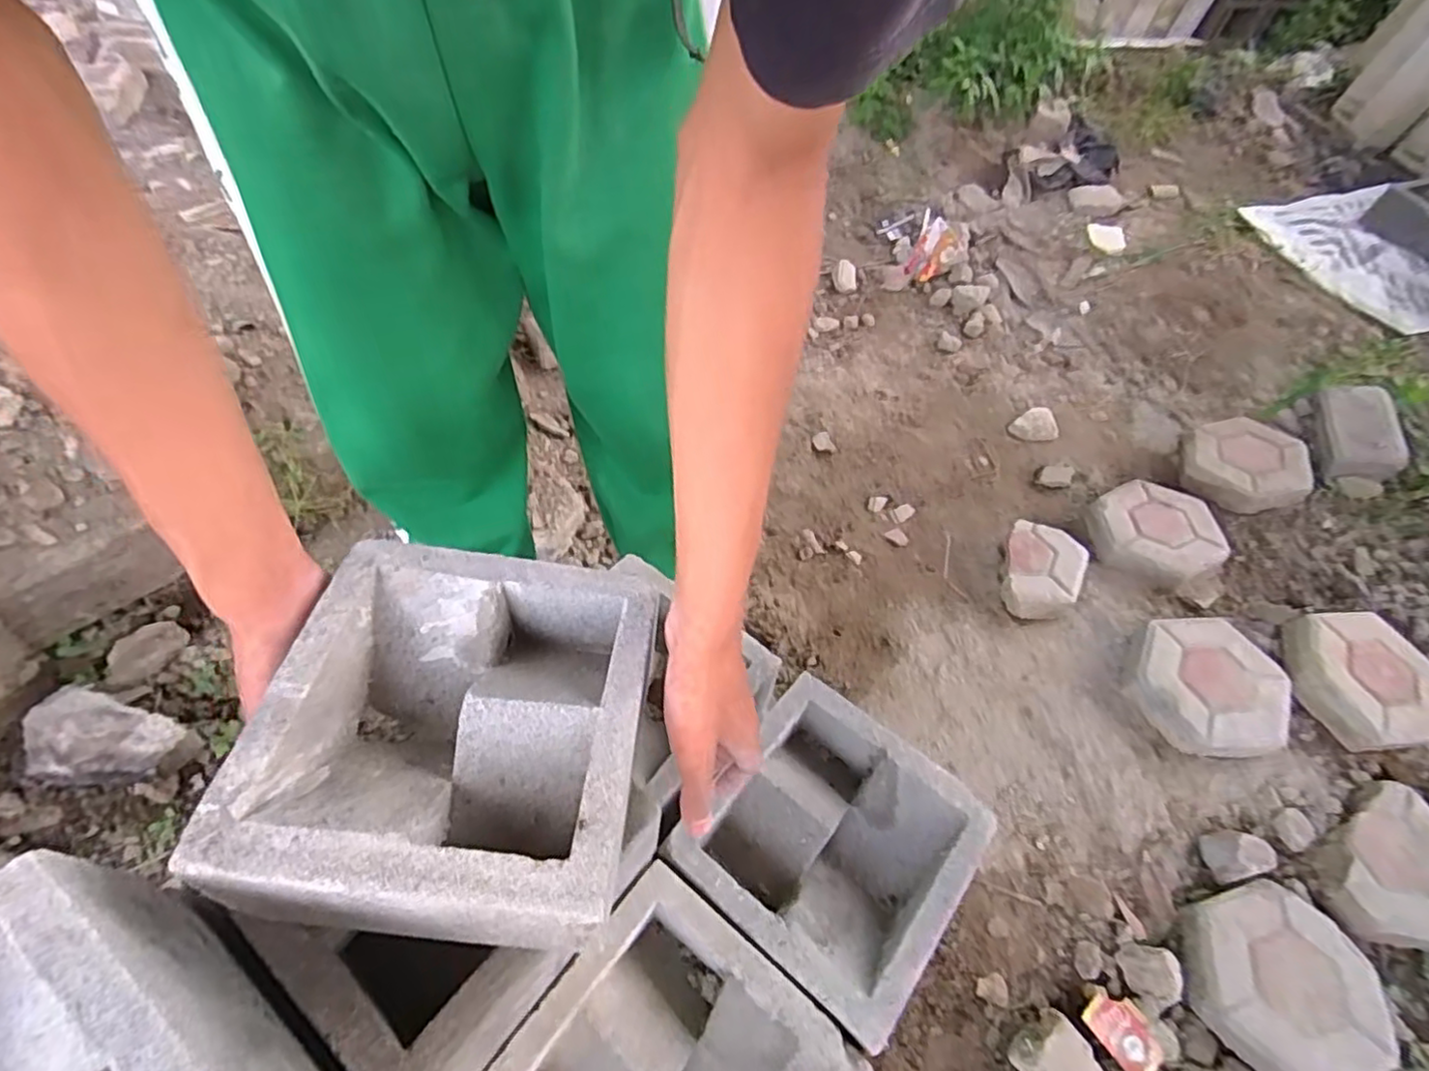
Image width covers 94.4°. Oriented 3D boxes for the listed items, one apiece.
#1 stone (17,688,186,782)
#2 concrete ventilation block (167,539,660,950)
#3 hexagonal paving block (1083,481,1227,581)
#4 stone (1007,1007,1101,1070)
[{"bbox_3d":[-0.744,0.253,0.804,0.165,0.062,0.105,11,55,4],"label":"stone"},{"bbox_3d":[-0.139,0.109,0.381,0.196,0.082,0.203,6,54,0],"label":"concrete ventilation block"},{"bbox_3d":[0.757,-0.013,1.137,0.202,0.045,0.203,-3,55,-7],"label":"hexagonal paving block"},{"bbox_3d":[0.380,0.583,0.728,0.074,0.062,0.085,-23,59,-19],"label":"stone"}]

